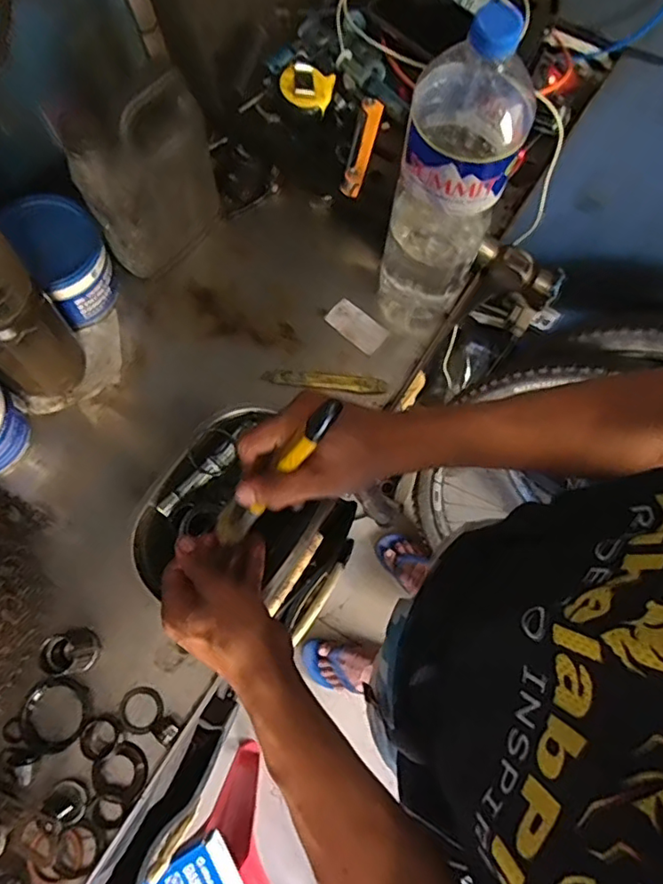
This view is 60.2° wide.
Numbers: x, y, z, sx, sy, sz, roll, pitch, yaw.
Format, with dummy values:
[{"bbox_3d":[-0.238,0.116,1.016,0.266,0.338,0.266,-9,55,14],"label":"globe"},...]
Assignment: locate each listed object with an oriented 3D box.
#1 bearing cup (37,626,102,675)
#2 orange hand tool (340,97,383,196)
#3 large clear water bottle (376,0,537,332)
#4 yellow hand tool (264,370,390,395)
[{"bbox_3d":[-0.233,0.188,0.511,0.034,0.052,0.038,25,75,5],"label":"bearing cup"},{"bbox_3d":[0.033,-0.312,0.600,0.023,0.020,0.105,14,75,2],"label":"orange hand tool"},{"bbox_3d":[0.100,-0.211,0.500,0.092,0.308,0.094,19,75,3],"label":"large clear water bottle"},{"bbox_3d":[-0.008,-0.064,0.616,0.131,0.014,0.018,7,75,0],"label":"yellow hand tool"}]

